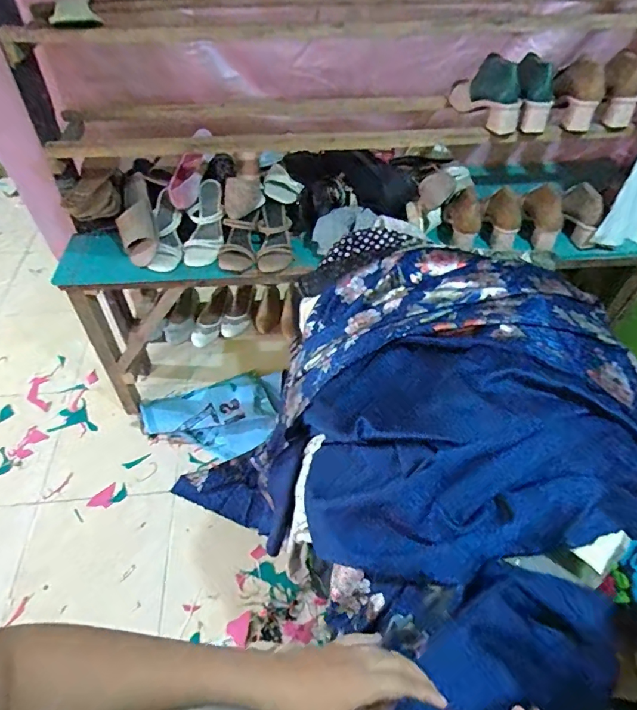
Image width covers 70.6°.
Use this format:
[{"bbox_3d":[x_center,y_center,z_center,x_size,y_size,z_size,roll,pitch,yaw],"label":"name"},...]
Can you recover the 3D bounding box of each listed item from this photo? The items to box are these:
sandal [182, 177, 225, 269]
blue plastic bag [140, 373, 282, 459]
[{"bbox_3d":[-0.275,-0.327,1.107,0.084,0.054,0.222,8,86,3],"label":"sandal"},{"bbox_3d":[-0.325,0.198,1.492,0.463,0.064,0.291,-21,56,-18],"label":"blue plastic bag"}]

